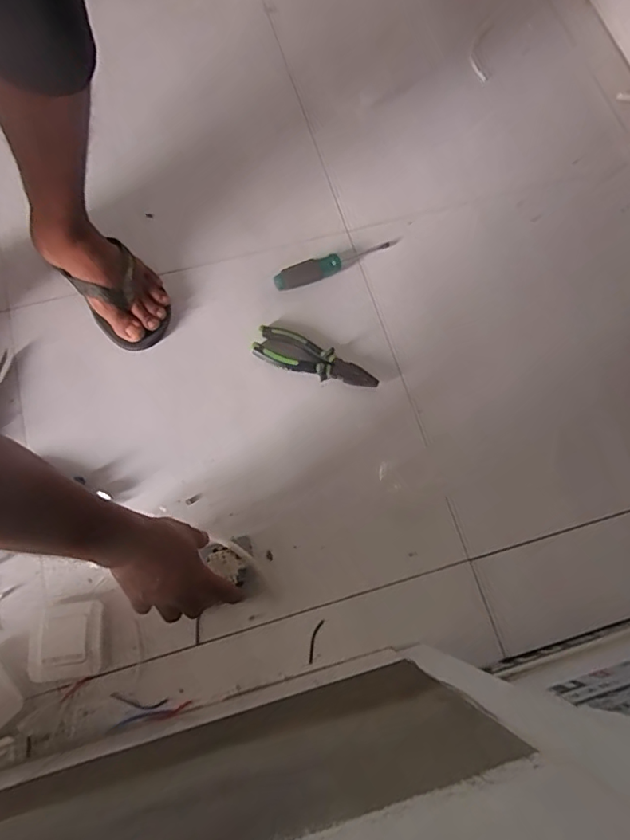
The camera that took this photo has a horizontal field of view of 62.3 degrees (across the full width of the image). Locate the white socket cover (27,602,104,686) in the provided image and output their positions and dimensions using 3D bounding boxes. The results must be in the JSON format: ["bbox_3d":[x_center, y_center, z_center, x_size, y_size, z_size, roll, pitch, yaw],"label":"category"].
[{"bbox_3d":[-0.285,0.256,0.599,0.077,0.025,0.084,-7,71,-5],"label":"white socket cover"}]

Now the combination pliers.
[{"bbox_3d":[0.000,-0.079,0.715,0.174,0.026,0.052,23,72,6],"label":"combination pliers"}]

